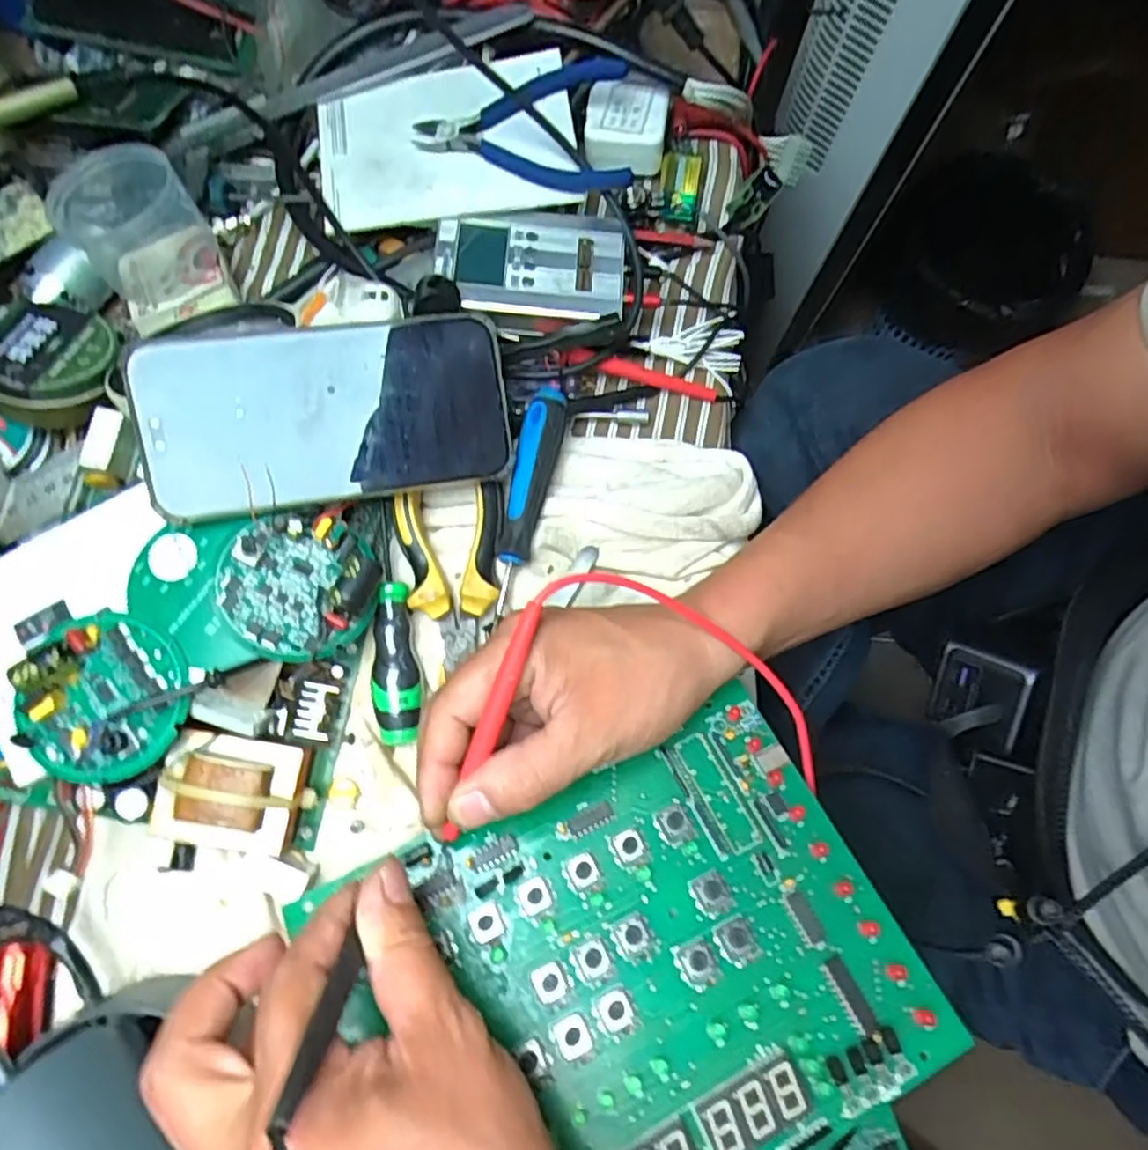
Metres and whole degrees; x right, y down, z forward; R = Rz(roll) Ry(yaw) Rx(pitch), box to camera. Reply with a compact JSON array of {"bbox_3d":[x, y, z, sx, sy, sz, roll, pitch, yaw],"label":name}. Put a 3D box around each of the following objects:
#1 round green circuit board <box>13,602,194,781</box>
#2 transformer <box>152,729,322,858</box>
[{"bbox_3d":[-0.200,0.051,0.293,0.065,0.018,0.069,0,77,-2],"label":"round green circuit board"},{"bbox_3d":[-0.152,0.101,0.321,0.057,0.042,0.052,9,76,0],"label":"transformer"}]

